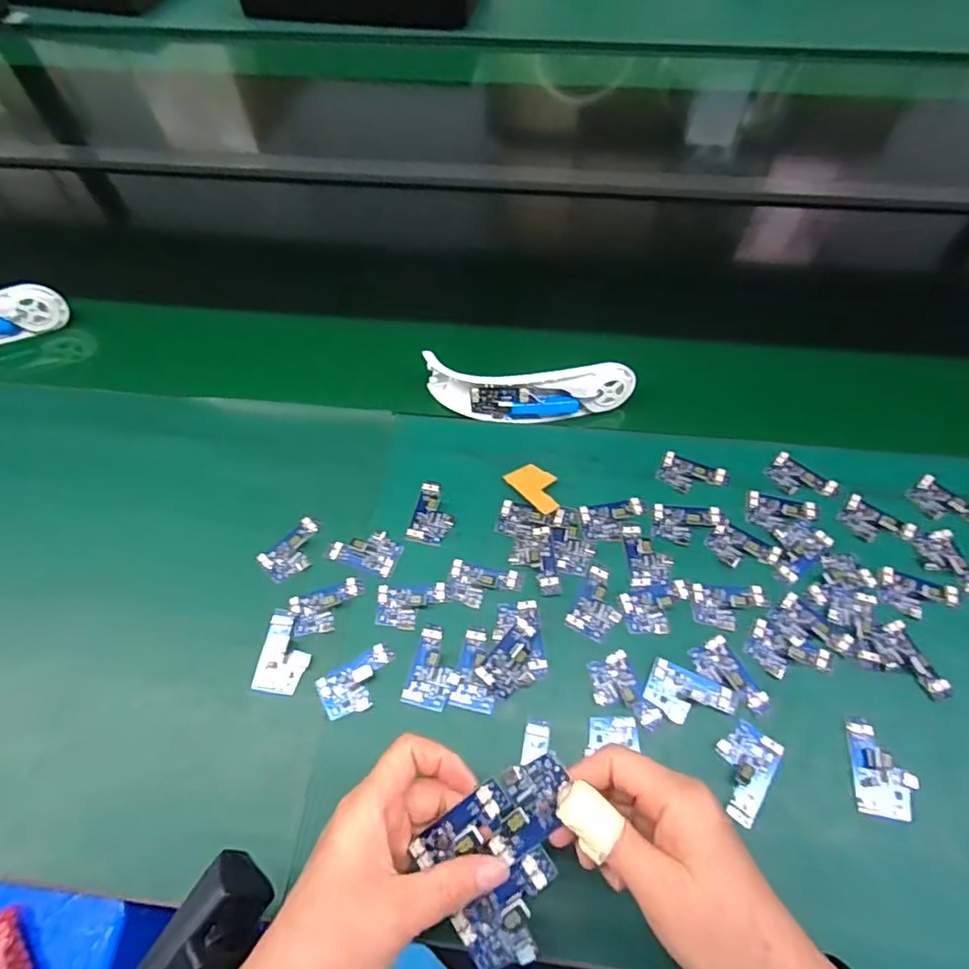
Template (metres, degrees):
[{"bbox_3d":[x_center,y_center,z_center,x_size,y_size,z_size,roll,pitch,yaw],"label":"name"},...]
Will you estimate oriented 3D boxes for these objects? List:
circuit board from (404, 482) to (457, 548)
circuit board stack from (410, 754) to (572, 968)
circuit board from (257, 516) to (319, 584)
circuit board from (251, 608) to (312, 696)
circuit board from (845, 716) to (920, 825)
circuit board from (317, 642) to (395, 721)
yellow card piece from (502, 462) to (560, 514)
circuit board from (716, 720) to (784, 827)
[{"bbox_3d":[-0.043,0.023,0.468,0.035,0.010,0.057,12,61,8],"label":"circuit board"},{"bbox_3d":[0.016,0.190,0.275,0.085,0.013,0.074,-36,74,2],"label":"circuit board stack"},{"bbox_3d":[-0.156,0.054,0.453,0.034,0.004,0.053,37,67,20],"label":"circuit board"},{"bbox_3d":[-0.148,0.124,0.410,0.034,0.004,0.059,5,61,4],"label":"circuit board"},{"bbox_3d":[0.265,0.187,0.362,0.038,0.011,0.059,10,61,7],"label":"circuit board"},{"bbox_3d":[-0.090,0.141,0.394,0.058,0.013,0.035,-30,64,-15],"label":"circuit board"},{"bbox_3d":[0.047,0.002,0.473,0.035,0.006,0.057,-28,46,-20],"label":"yellow card piece"},{"bbox_3d":[0.171,0.190,0.366,0.035,0.005,0.057,32,66,18],"label":"circuit board"}]

